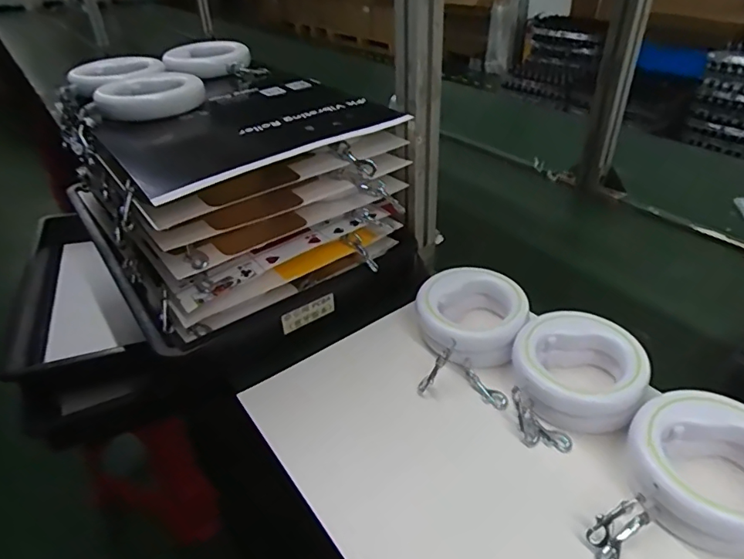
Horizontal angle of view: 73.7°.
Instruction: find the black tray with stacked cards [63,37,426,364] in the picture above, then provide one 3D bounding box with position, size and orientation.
[{"bbox_3d":[-0.211,-0.139,0.728,0.358,0.277,0.454,-25,41,-27],"label":"black tray with stacked cards"}]

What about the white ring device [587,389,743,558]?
[{"bbox_3d":[0.268,0.174,0.428,0.182,0.061,0.124,-13,37,-14],"label":"white ring device"}]

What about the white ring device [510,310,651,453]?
[{"bbox_3d":[0.215,0.102,0.526,0.124,0.074,0.127,6,37,12],"label":"white ring device"}]

